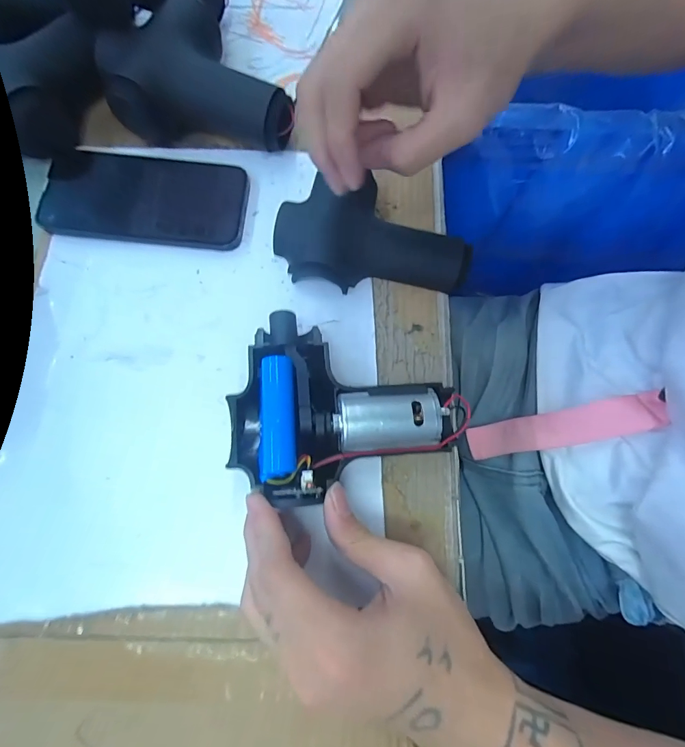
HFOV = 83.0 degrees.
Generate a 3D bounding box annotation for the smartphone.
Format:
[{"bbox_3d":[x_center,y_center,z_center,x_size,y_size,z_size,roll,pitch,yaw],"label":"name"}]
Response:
[{"bbox_3d":[-0.146,-0.130,0.291,0.142,0.009,0.071,5,74,-1],"label":"smartphone"}]

